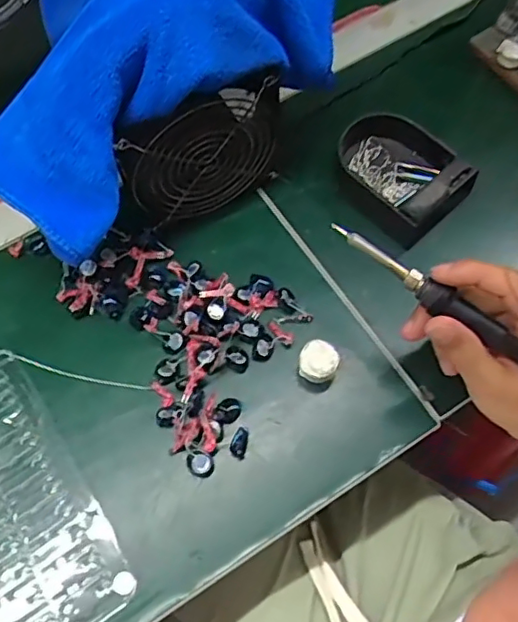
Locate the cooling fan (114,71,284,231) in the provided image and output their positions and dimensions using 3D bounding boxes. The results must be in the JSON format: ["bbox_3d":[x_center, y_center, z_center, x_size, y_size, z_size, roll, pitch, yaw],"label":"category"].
[{"bbox_3d":[-0.038,-0.113,0.441,0.126,0.118,0.031,-32,68,-13],"label":"cooling fan"}]

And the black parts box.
[{"bbox_3d":[0.109,-0.110,0.480,0.083,0.038,0.106,-42,70,-17],"label":"black parts box"}]

